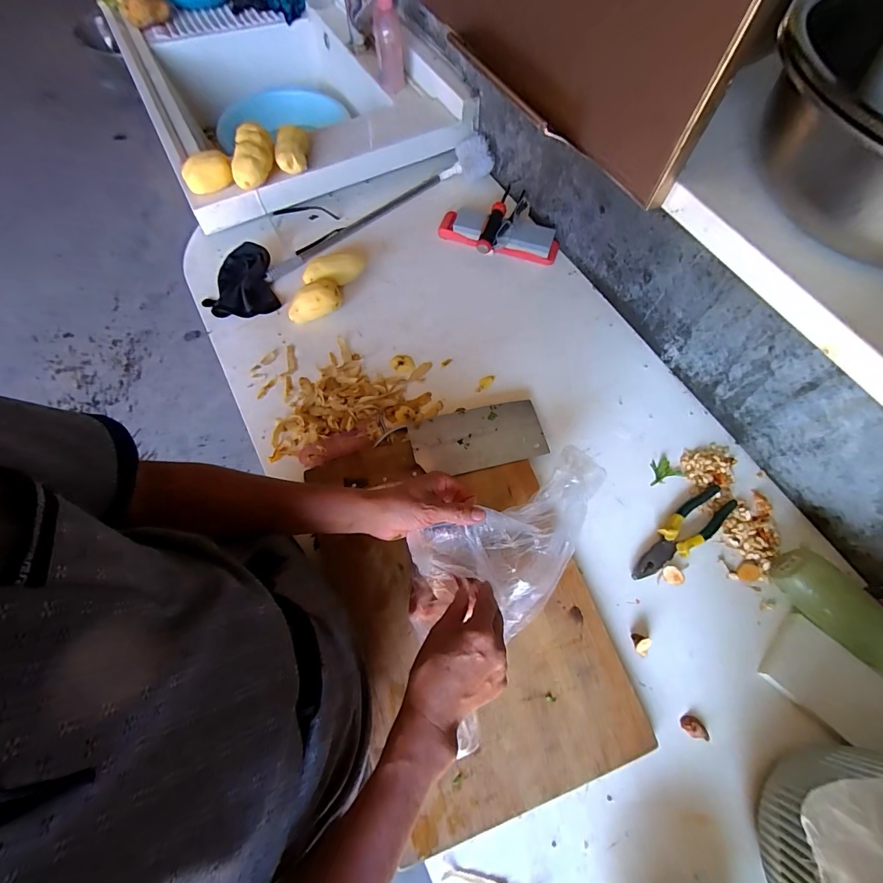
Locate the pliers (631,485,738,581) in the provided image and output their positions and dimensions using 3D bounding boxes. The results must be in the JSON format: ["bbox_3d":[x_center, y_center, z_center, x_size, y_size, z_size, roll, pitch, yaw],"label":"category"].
[{"bbox_3d":[0.356,0.136,0.581,0.199,0.018,0.054,-33,72,-13],"label":"pliers"}]

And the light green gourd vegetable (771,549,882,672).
[{"bbox_3d":[0.526,0.220,0.525,0.151,0.060,0.063,43,74,15],"label":"light green gourd vegetable"}]

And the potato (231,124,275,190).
[{"bbox_3d":[-0.353,-0.536,0.739,0.066,0.052,0.103,2,67,0],"label":"potato"}]

